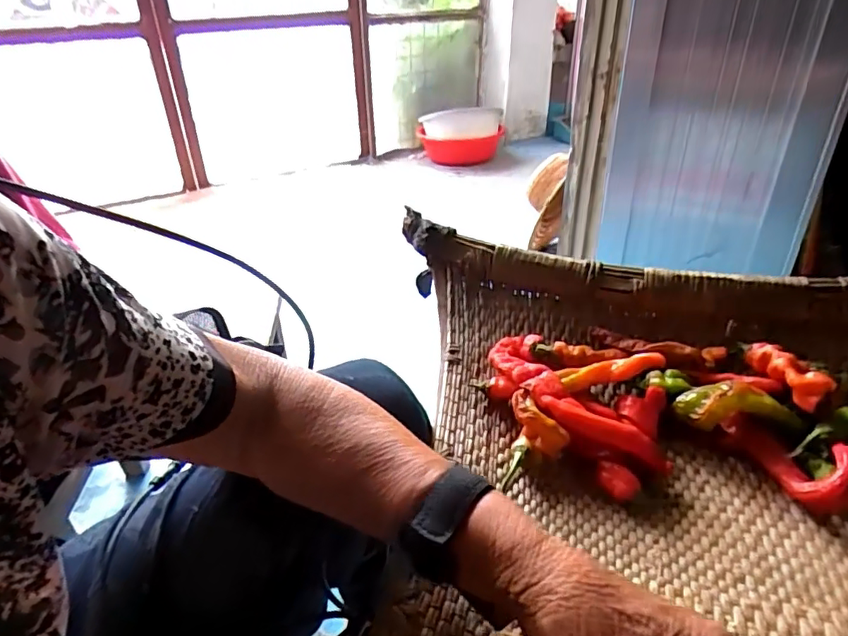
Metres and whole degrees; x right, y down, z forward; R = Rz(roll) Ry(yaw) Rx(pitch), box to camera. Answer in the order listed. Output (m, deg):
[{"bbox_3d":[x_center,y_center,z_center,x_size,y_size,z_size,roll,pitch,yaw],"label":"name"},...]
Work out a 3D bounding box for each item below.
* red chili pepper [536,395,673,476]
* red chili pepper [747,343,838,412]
[{"bbox_3d":[0.146,0.091,0.443,0.111,0.025,0.018,26,36,13],"label":"red chili pepper"},{"bbox_3d":[0.307,0.050,0.469,0.023,0.037,0.065,-12,33,-15],"label":"red chili pepper"}]

